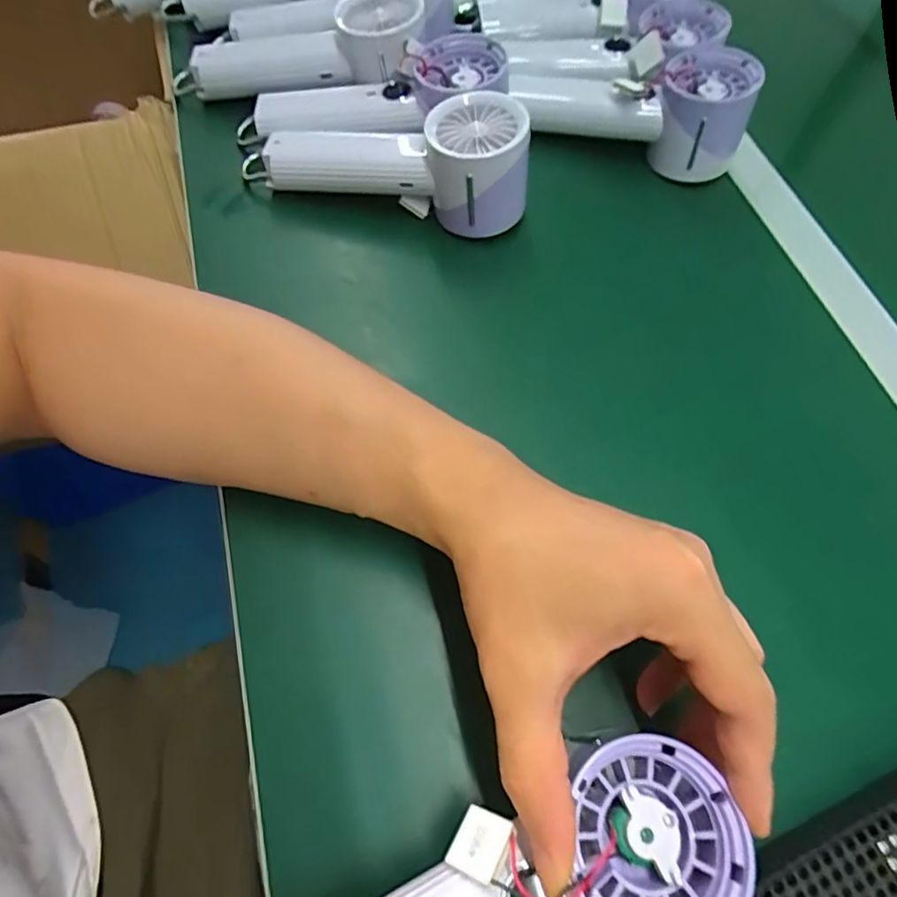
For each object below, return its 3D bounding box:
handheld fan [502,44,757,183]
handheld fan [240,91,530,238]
[{"bbox_3d":[0.124,-0.230,0.393,0.156,0.076,0.063,-4,64,-5],"label":"handheld fan"},{"bbox_3d":[-0.043,-0.189,0.359,0.191,0.075,0.057,15,64,4],"label":"handheld fan"}]

